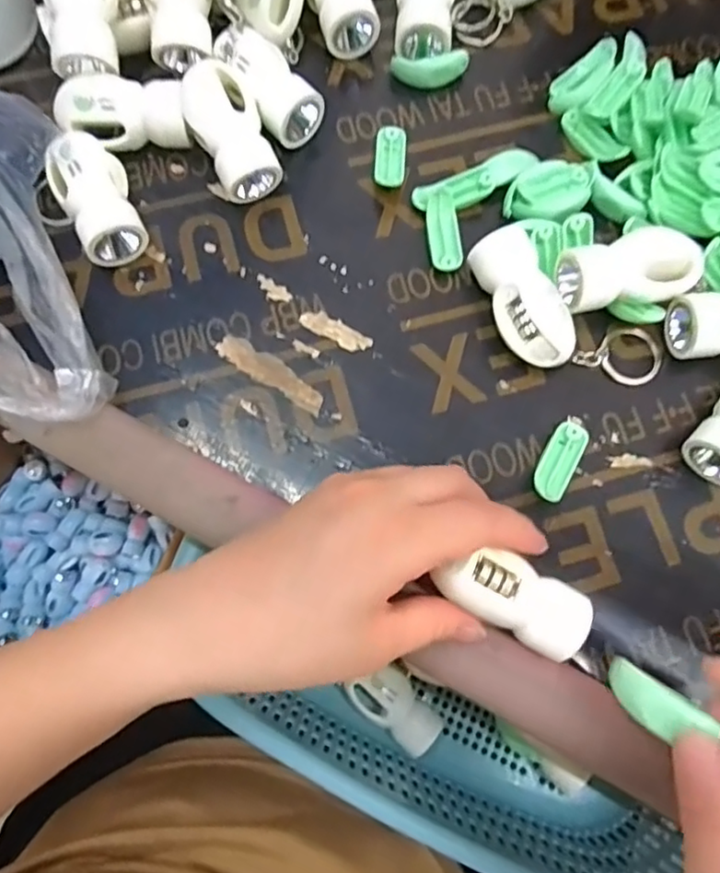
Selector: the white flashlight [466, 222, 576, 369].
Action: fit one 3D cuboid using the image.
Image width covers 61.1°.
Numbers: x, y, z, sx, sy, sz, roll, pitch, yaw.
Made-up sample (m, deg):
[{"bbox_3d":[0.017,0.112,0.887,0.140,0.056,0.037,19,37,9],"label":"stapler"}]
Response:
[{"bbox_3d":[0.077,-0.064,0.293,0.029,0.029,0.068,-21,77,-5],"label":"white flashlight"}]

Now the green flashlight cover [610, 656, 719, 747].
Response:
[{"bbox_3d":[0.106,0.097,0.220,0.017,0.004,0.039,-48,37,-11],"label":"green flashlight cover"}]

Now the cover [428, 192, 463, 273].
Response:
[{"bbox_3d":[0.043,-0.103,0.312,0.015,0.010,0.041,-5,76,-1],"label":"cover"}]

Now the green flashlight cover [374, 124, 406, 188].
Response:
[{"bbox_3d":[0.016,-0.147,0.323,0.015,0.008,0.036,4,76,1],"label":"green flashlight cover"}]

